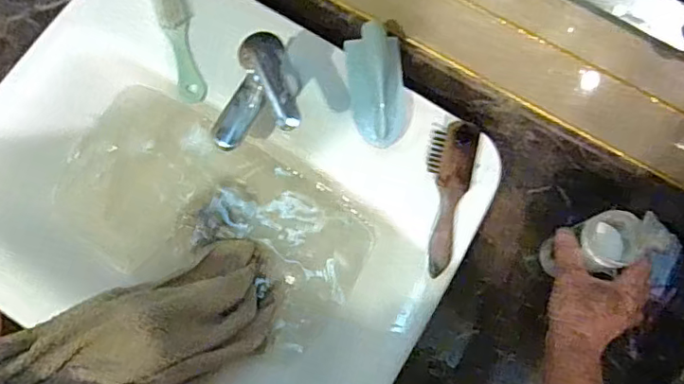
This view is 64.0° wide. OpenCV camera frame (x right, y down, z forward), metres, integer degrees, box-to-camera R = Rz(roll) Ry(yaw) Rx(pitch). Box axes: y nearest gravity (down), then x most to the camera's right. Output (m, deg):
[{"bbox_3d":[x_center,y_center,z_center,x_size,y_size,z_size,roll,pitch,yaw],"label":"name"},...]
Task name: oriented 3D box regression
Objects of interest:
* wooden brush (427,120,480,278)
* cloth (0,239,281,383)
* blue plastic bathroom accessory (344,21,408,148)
[{"bbox_3d":[0.110,0.003,0.594,0.050,0.025,0.166,16,77,2],"label":"wooden brush"},{"bbox_3d":[-0.165,0.135,0.479,0.126,0.352,0.061,49,118,9],"label":"cloth"},{"bbox_3d":[0.040,-0.115,0.594,0.058,0.050,0.126,-8,89,-3],"label":"blue plastic bathroom accessory"}]

